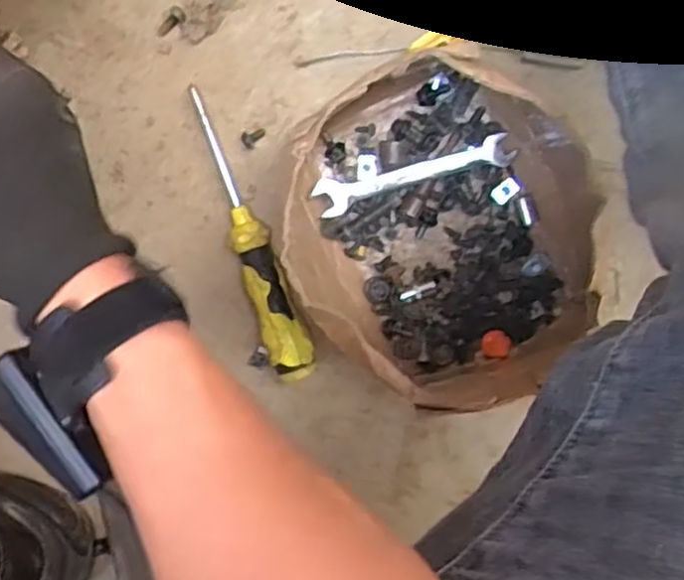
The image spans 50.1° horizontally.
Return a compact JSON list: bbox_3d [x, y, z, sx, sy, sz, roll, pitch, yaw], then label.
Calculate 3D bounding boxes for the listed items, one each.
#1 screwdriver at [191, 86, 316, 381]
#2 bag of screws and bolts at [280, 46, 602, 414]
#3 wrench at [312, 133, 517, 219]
[{"bbox_3d":[-0.063,-0.035,0.489,0.028,0.028,0.197,-21,96,3],"label":"screwdriver"},{"bbox_3d":[0.067,-0.041,0.451,0.193,0.097,0.204,-26,96,3],"label":"bag of screws and bolts"},{"bbox_3d":[0.047,-0.076,0.481,0.128,0.008,0.024,-16,96,2],"label":"wrench"}]

